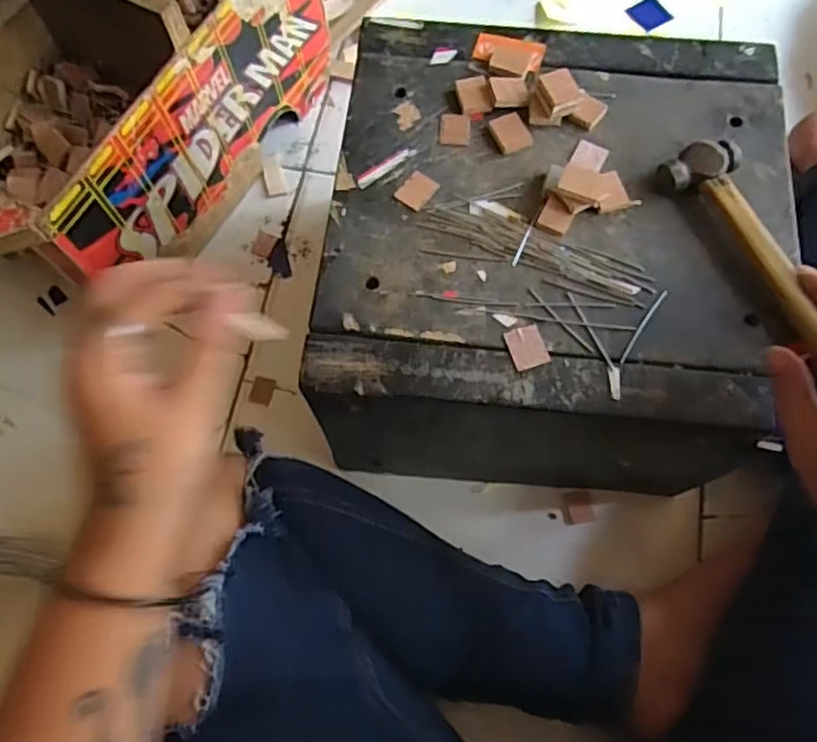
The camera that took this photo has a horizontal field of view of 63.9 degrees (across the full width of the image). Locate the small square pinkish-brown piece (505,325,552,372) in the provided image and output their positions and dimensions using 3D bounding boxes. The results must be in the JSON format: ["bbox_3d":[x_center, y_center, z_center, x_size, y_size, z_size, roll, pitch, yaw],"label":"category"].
[{"bbox_3d":[0.066,-0.014,0.362,0.020,0.004,0.024,-17,70,-5],"label":"small square pinkish-brown piece"}]

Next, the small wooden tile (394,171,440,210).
[{"bbox_3d":[0.005,-0.111,0.400,0.020,0.004,0.024,37,74,13],"label":"small wooden tile"}]

